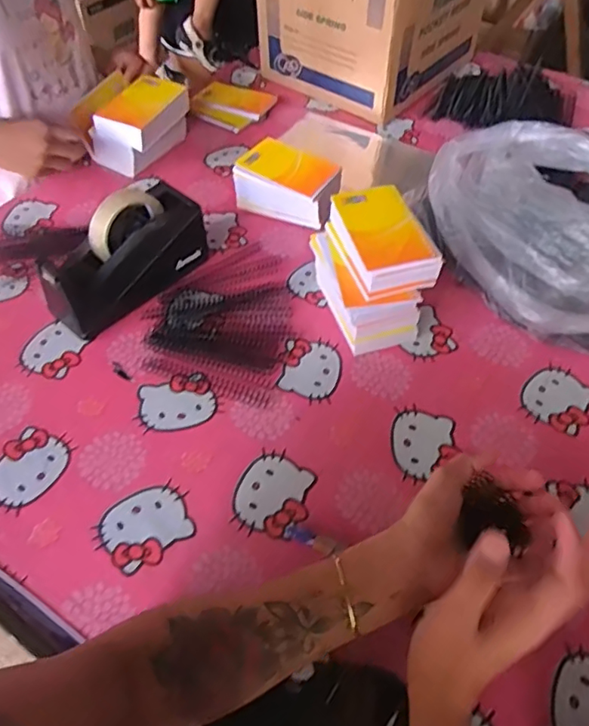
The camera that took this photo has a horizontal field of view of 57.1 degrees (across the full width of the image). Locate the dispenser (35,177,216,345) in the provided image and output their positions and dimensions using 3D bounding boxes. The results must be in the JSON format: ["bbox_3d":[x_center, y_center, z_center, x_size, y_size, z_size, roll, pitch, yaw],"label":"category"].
[{"bbox_3d":[-0.199,-0.128,0.654,0.069,0.121,0.205,37,61,24],"label":"dispenser"}]

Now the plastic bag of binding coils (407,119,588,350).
[{"bbox_3d":[0.354,-0.179,0.670,0.289,0.149,0.367,-19,56,-14],"label":"plastic bag of binding coils"}]

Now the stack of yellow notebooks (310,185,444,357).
[{"bbox_3d":[0.084,-0.108,0.633,0.113,0.119,0.150,-13,54,-10],"label":"stack of yellow notebooks"}]

